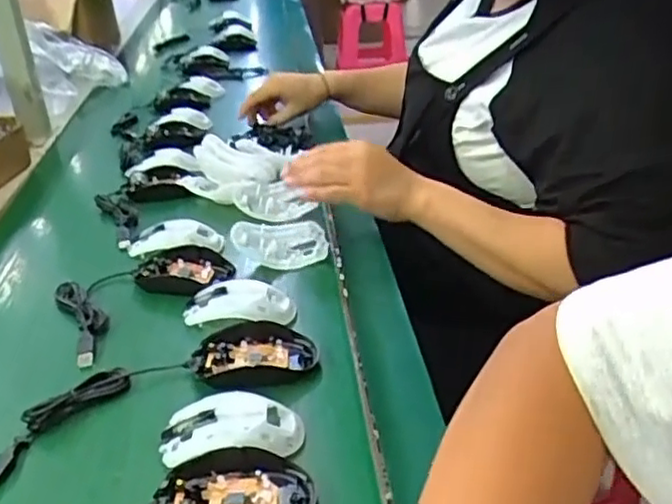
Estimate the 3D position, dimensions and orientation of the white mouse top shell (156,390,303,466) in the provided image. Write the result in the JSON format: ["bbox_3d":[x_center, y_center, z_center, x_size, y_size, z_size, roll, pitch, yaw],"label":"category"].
[{"bbox_3d":[-0.076,0.129,0.497,0.101,0.027,0.053,-10,29,2],"label":"white mouse top shell"}]

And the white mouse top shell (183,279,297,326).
[{"bbox_3d":[-0.090,0.046,0.635,0.102,0.022,0.045,-5,30,11],"label":"white mouse top shell"}]

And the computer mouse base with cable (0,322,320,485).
[{"bbox_3d":[-0.141,0.109,0.543,0.263,0.021,0.074,-21,31,-17],"label":"computer mouse base with cable"}]

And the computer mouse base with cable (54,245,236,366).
[{"bbox_3d":[-0.204,0.033,0.678,0.134,0.021,0.184,14,38,38],"label":"computer mouse base with cable"}]

